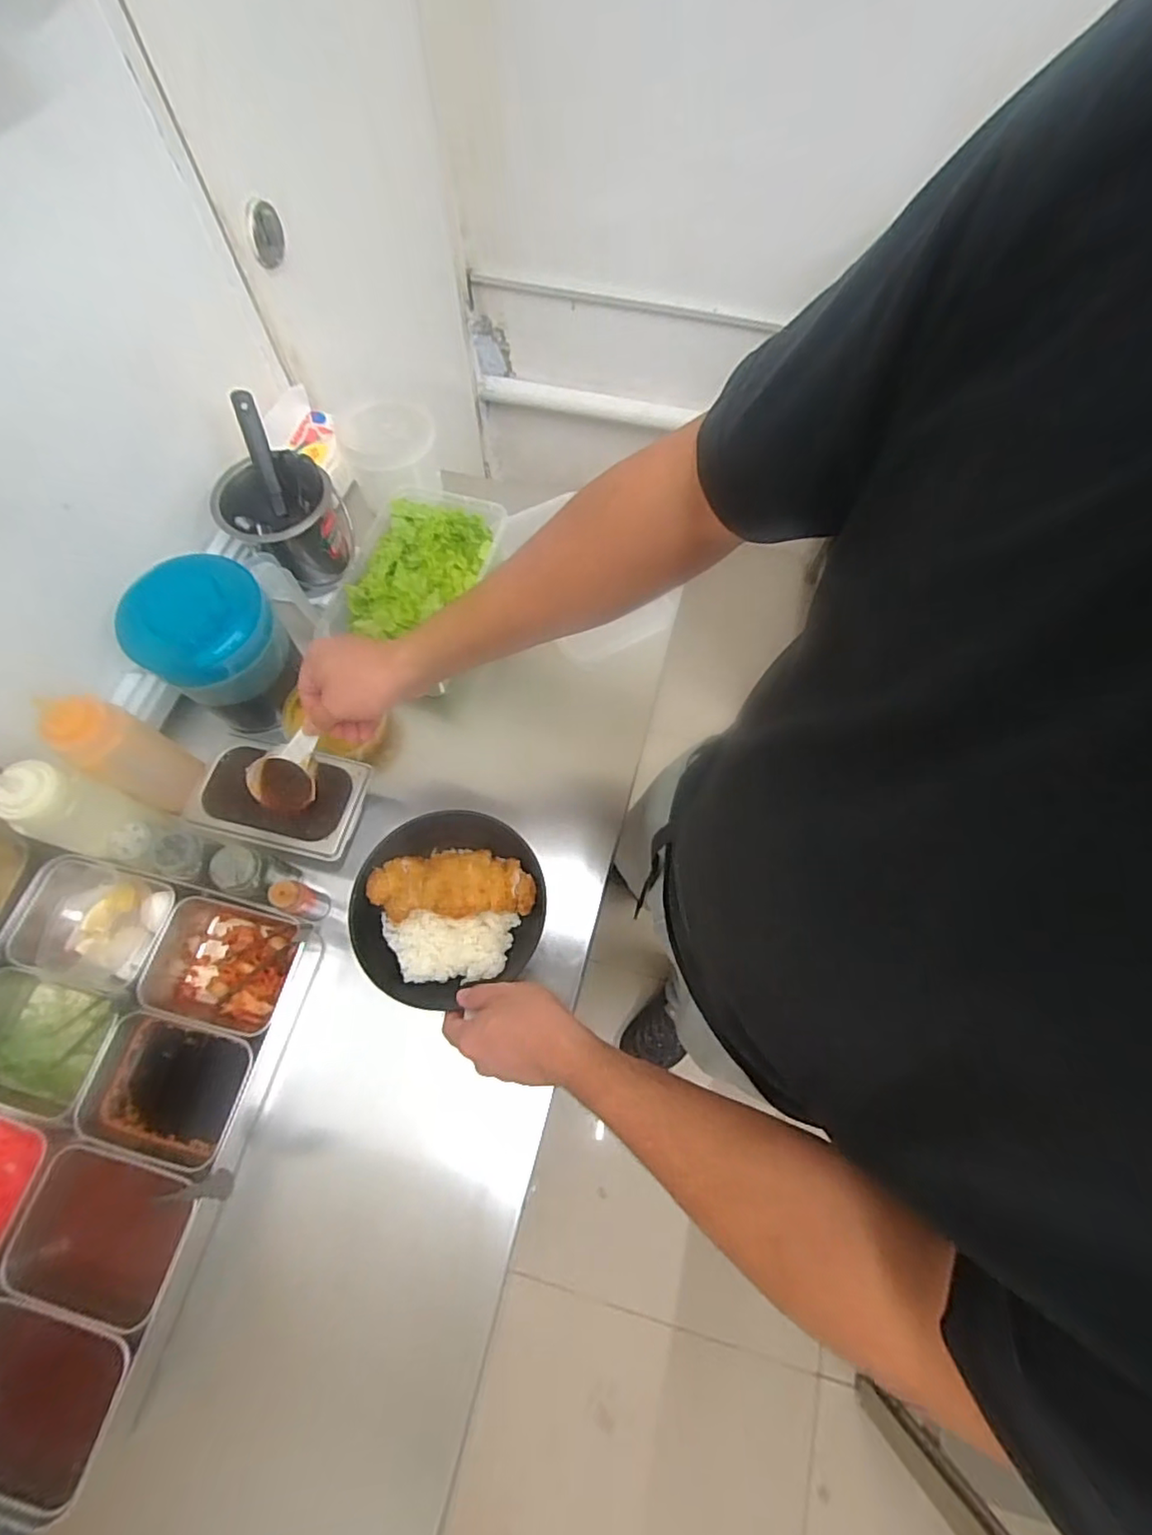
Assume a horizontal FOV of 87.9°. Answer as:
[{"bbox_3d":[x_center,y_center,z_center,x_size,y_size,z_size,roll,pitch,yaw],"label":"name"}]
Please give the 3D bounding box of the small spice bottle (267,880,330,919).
[{"bbox_3d":[-0.270,0.130,0.588,0.027,0.077,0.028,0,68,-1],"label":"small spice bottle"}]

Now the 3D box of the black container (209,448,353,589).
[{"bbox_3d":[-0.347,-0.293,0.725,0.125,0.106,0.125,0,68,-1],"label":"black container"}]

